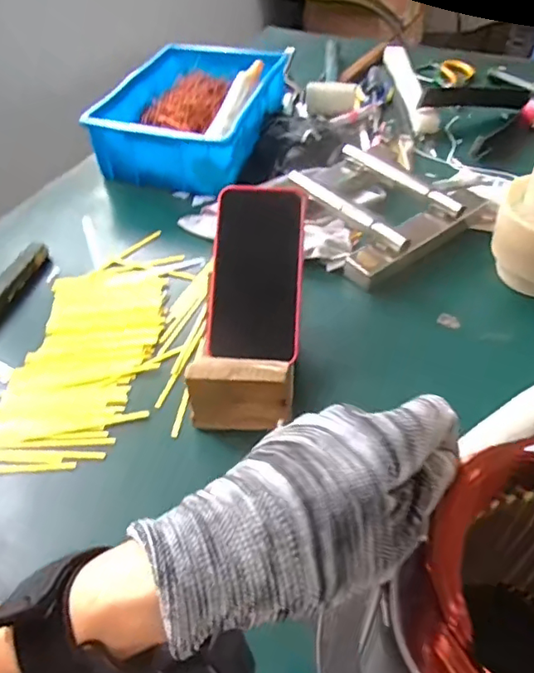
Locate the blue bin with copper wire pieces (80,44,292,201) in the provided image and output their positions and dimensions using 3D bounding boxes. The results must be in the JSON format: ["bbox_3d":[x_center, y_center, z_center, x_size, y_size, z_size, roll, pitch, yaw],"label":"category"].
[{"bbox_3d":[-0.102,-0.323,0.813,0.208,0.099,0.305,9,47,12],"label":"blue bin with copper wire pieces"}]

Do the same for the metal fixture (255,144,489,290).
[{"bbox_3d":[0.129,-0.161,0.665,0.200,0.043,0.203,-28,51,-23],"label":"metal fixture"}]

